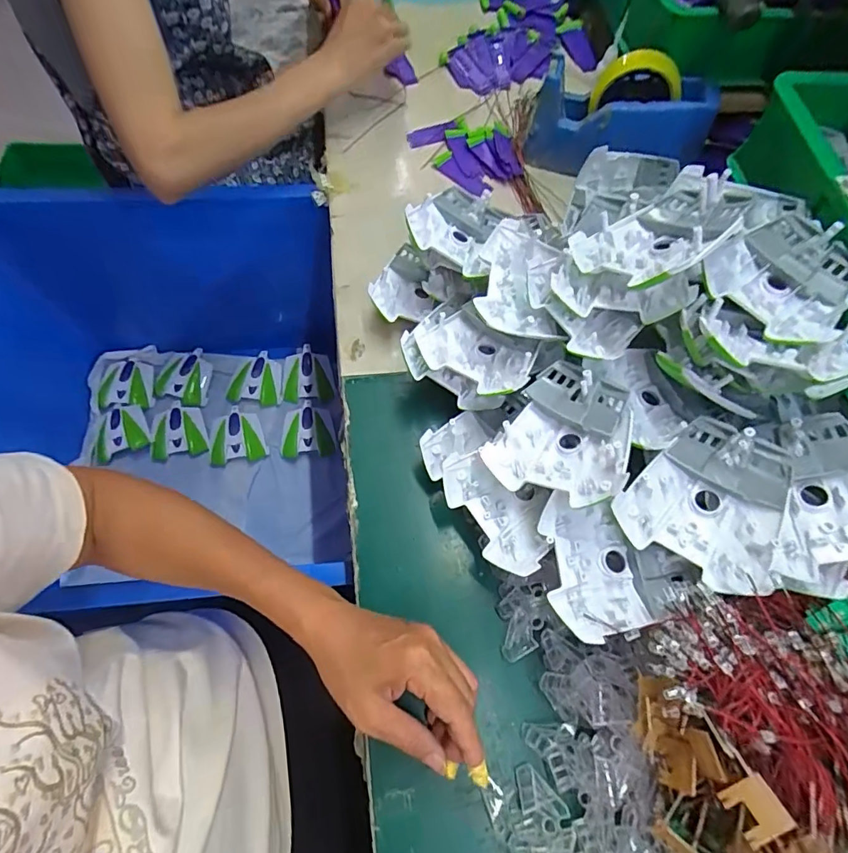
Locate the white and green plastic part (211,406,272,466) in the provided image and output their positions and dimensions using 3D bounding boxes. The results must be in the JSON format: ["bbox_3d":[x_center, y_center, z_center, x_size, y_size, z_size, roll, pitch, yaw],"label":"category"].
[{"bbox_3d":[-0.324,0.011,0.812,0.093,0.027,0.101,-4,67,-5],"label":"white and green plastic part"}]

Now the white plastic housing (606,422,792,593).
[{"bbox_3d":[0.203,0.055,0.324,0.104,0.034,0.094,-38,73,-17],"label":"white plastic housing"}]

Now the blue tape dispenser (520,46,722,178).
[{"bbox_3d":[0.219,-0.353,0.525,0.195,0.106,0.059,6,52,17],"label":"blue tape dispenser"}]

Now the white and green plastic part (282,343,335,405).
[{"bbox_3d":[-0.217,-0.097,0.863,0.090,0.026,0.103,-4,82,-14],"label":"white and green plastic part"}]

